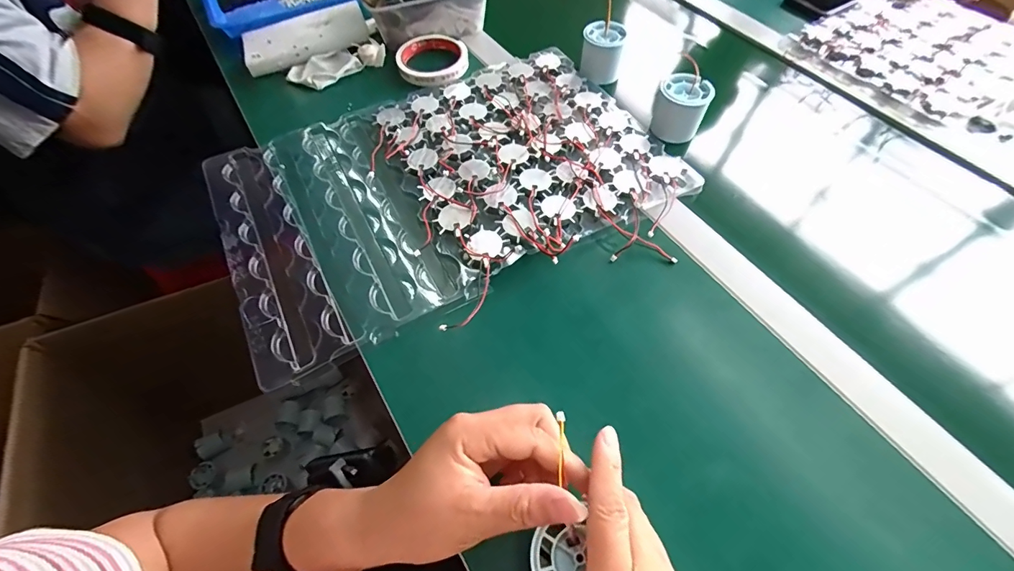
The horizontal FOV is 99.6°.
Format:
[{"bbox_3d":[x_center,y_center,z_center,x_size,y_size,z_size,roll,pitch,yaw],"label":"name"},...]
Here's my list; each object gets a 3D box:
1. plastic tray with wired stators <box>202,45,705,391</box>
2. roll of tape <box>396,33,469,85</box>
[{"bbox_3d":[-0.066,-0.114,0.451,0.448,0.027,0.289,-28,62,-15],"label":"plastic tray with wired stators"},{"bbox_3d":[-0.098,-0.297,0.562,0.093,0.016,0.101,0,58,1],"label":"roll of tape"}]

